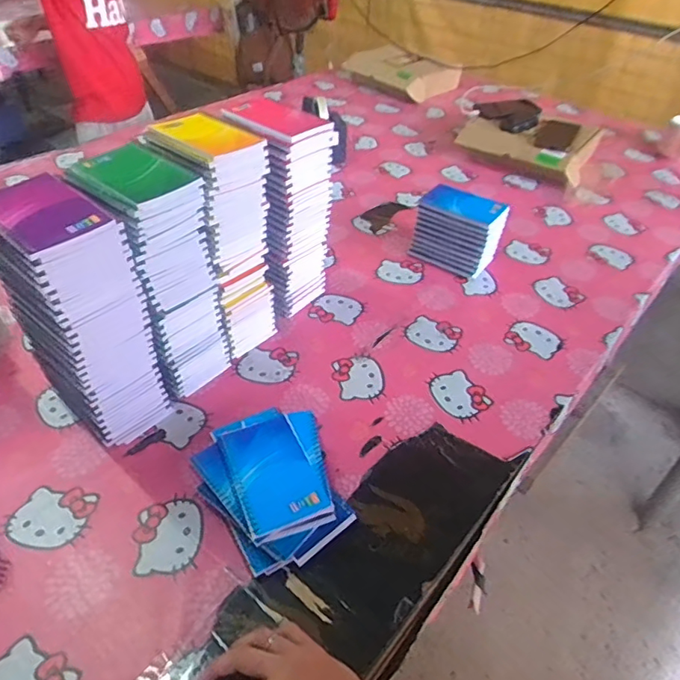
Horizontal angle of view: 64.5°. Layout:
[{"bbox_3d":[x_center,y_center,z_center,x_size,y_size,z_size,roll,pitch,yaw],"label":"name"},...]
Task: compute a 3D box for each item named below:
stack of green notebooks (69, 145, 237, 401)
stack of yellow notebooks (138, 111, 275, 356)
[{"bbox_3d":[-0.223,-0.073,0.665,0.122,0.290,0.110,31,49,27],"label":"stack of green notebooks"},{"bbox_3d":[-0.171,-0.143,0.748,0.110,0.304,0.175,-29,50,-31],"label":"stack of yellow notebooks"}]

